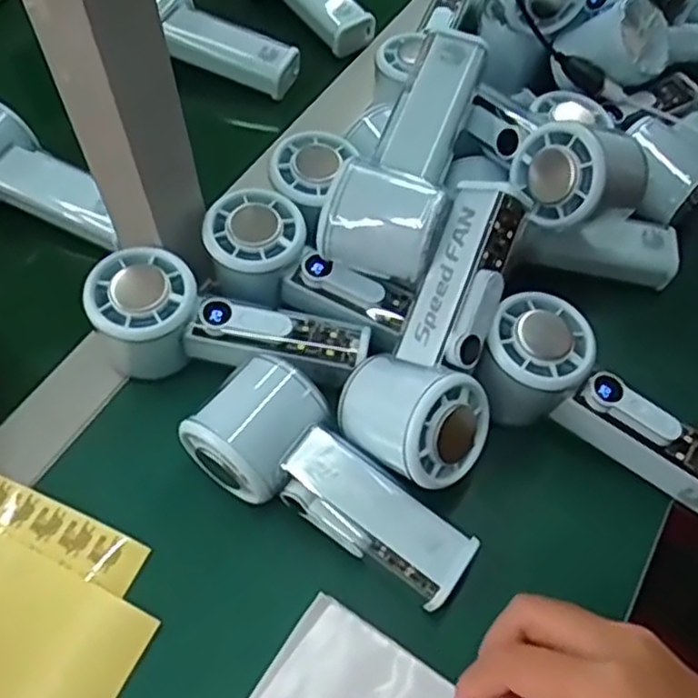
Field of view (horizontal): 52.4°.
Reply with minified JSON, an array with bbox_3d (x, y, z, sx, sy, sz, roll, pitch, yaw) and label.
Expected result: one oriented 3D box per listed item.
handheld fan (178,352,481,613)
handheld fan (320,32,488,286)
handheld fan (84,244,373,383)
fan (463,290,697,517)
[{"bbox_3d":[-0.012,0.072,0.357,0.149,0.054,0.065,36,66,21],"label":"handheld fan"},{"bbox_3d":[0.034,-0.111,0.402,0.057,0.054,0.149,14,60,9],"label":"handheld fan"},{"bbox_3d":[-0.066,-0.007,0.394,0.150,0.053,0.058,12,58,4],"label":"handheld fan"},{"bbox_3d":[0.141,0.030,0.375,0.150,0.051,0.058,27,60,13],"label":"fan"}]

